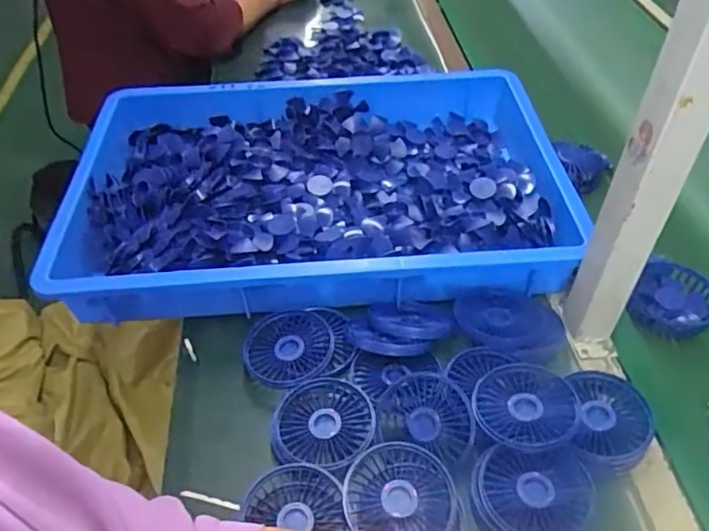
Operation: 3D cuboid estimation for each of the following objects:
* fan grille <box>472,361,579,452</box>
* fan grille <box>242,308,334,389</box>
[{"bbox_3d":[0.153,0.127,0.534,0.085,0.017,0.085,-4,53,6],"label":"fan grille"},{"bbox_3d":[-0.068,0.084,0.603,0.089,0.014,0.079,-34,69,-4],"label":"fan grille"}]

